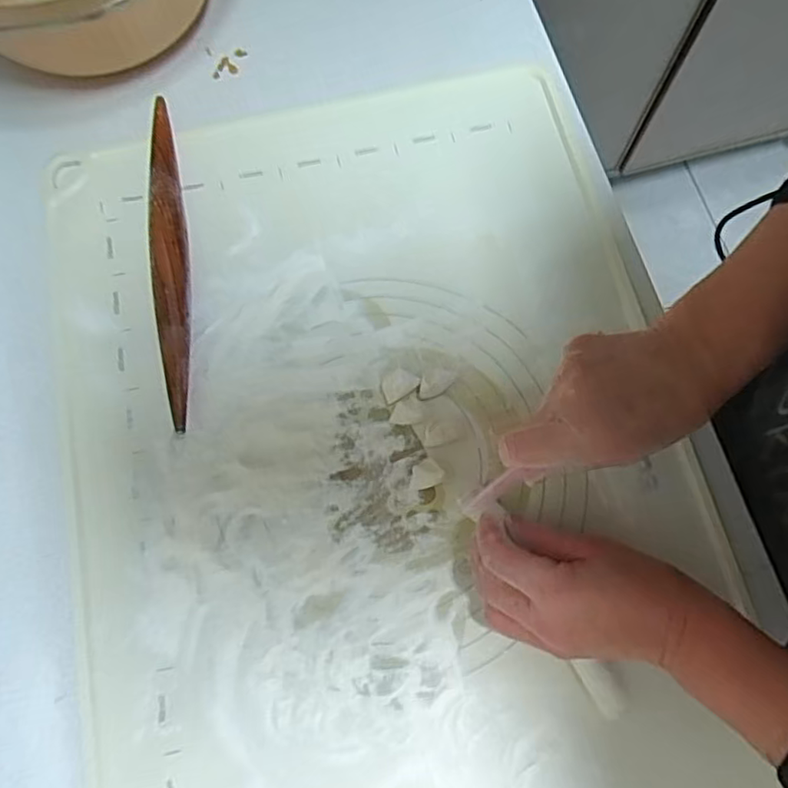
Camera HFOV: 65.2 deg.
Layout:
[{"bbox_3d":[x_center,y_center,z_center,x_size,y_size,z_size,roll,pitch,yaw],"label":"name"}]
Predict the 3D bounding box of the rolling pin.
[{"bbox_3d":[-0.172,-0.109,0.480,0.025,0.030,0.279,-8,74,-1],"label":"rolling pin"}]

